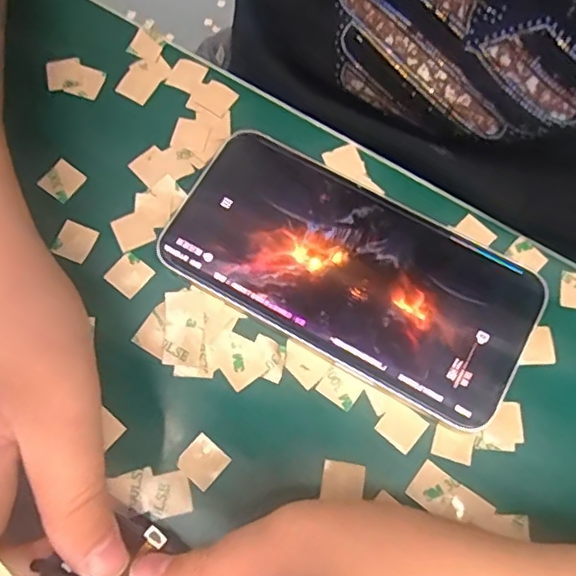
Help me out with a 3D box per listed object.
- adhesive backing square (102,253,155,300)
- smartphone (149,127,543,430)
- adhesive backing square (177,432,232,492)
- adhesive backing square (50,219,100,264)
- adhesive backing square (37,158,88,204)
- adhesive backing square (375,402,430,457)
[{"bbox_3d":[-0.064,-0.005,0.244,0.015,0.004,0.015,38,79,9],"label":"adhesive backing square"},{"bbox_3d":[0.025,-0.007,0.241,0.141,0.009,0.071,29,74,8],"label":"smartphone"},{"bbox_3d":[-0.031,0.063,0.219,0.015,0.004,0.015,40,76,11],"label":"adhesive backing square"},{"bbox_3d":[-0.088,-0.019,0.247,0.015,0.004,0.016,21,69,1],"label":"adhesive backing square"},{"bbox_3d":[-0.096,-0.046,0.256,0.015,0.004,0.016,34,71,1],"label":"adhesive backing square"},{"bbox_3d":[0.043,0.052,0.226,0.015,0.004,0.015,39,76,11],"label":"adhesive backing square"}]

